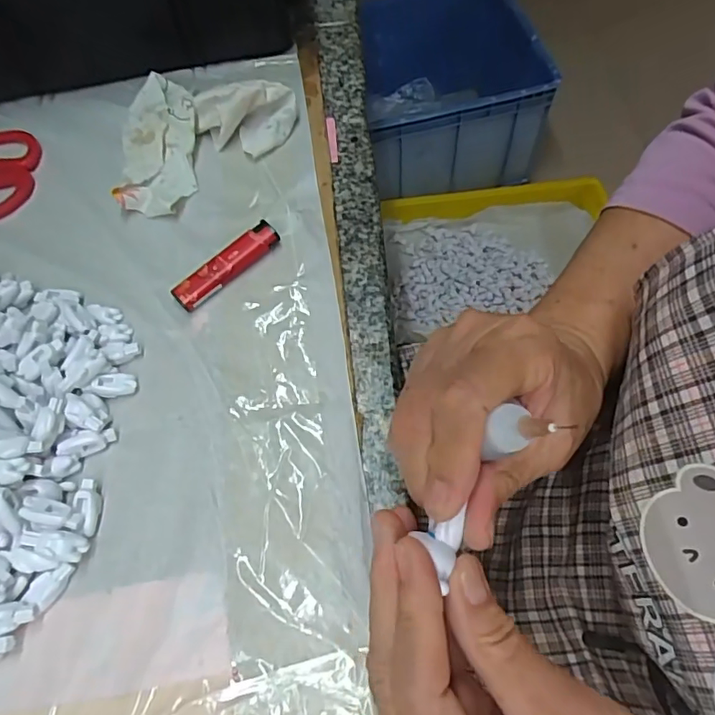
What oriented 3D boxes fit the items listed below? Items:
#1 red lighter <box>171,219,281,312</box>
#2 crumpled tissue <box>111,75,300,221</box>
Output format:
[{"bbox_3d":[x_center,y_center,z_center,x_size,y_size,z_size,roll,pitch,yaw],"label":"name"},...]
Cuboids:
[{"bbox_3d":[-0.083,-0.058,0.336,0.075,0.013,0.017,-42,67,-16],"label":"red lighter"},{"bbox_3d":[-0.125,-0.165,0.381,0.100,0.033,0.136,40,73,21],"label":"crumpled tissue"}]

